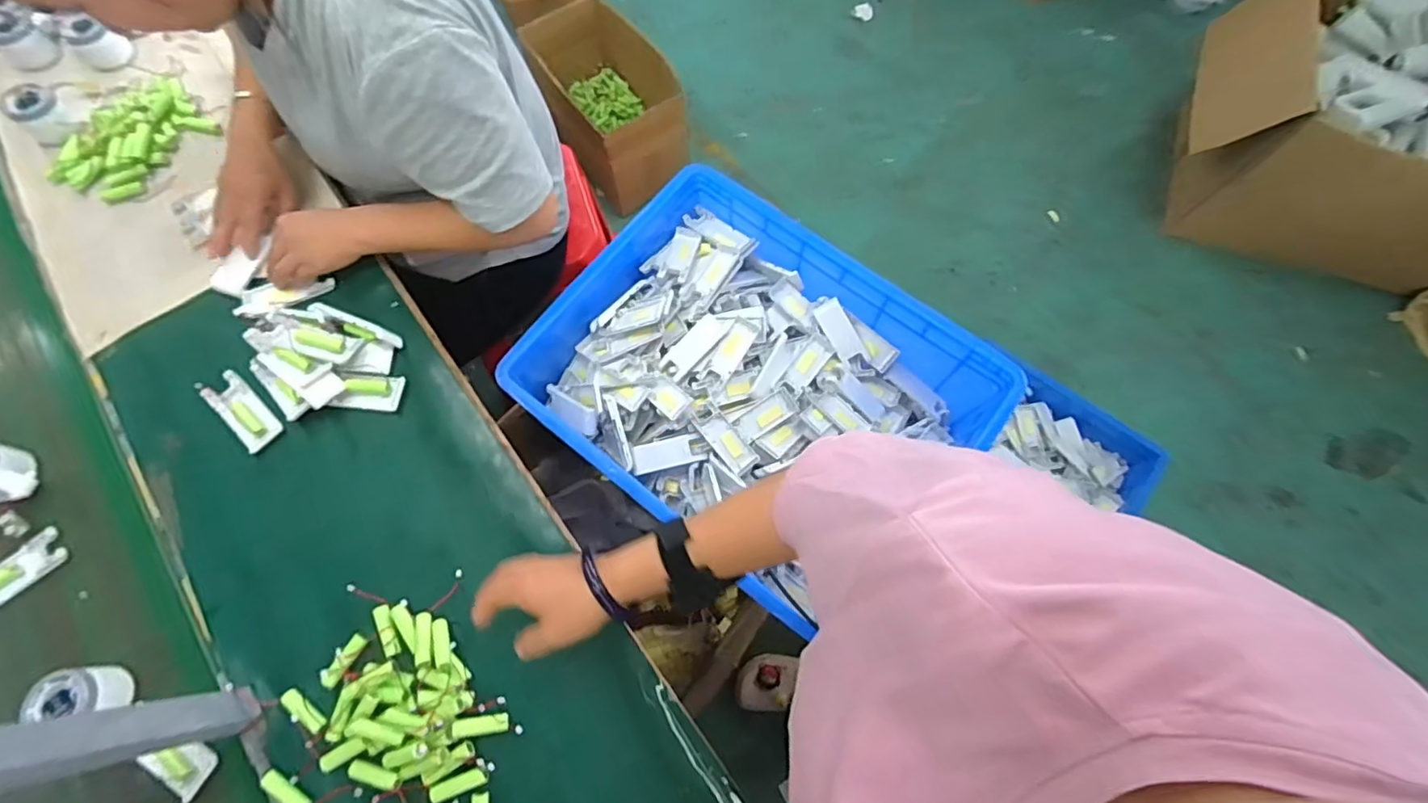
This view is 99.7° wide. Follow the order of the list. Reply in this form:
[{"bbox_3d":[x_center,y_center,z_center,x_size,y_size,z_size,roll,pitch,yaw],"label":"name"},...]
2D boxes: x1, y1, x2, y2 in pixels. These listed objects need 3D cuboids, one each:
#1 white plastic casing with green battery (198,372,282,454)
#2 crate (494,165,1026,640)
[{"bbox_3d":[-0.525,0.010,0.672,0.044,0.007,0.102,-43,75,-14],"label":"white plastic casing with green battery"},{"bbox_3d":[0.041,-0.016,0.802,0.523,0.143,0.407,39,75,14],"label":"crate"}]

